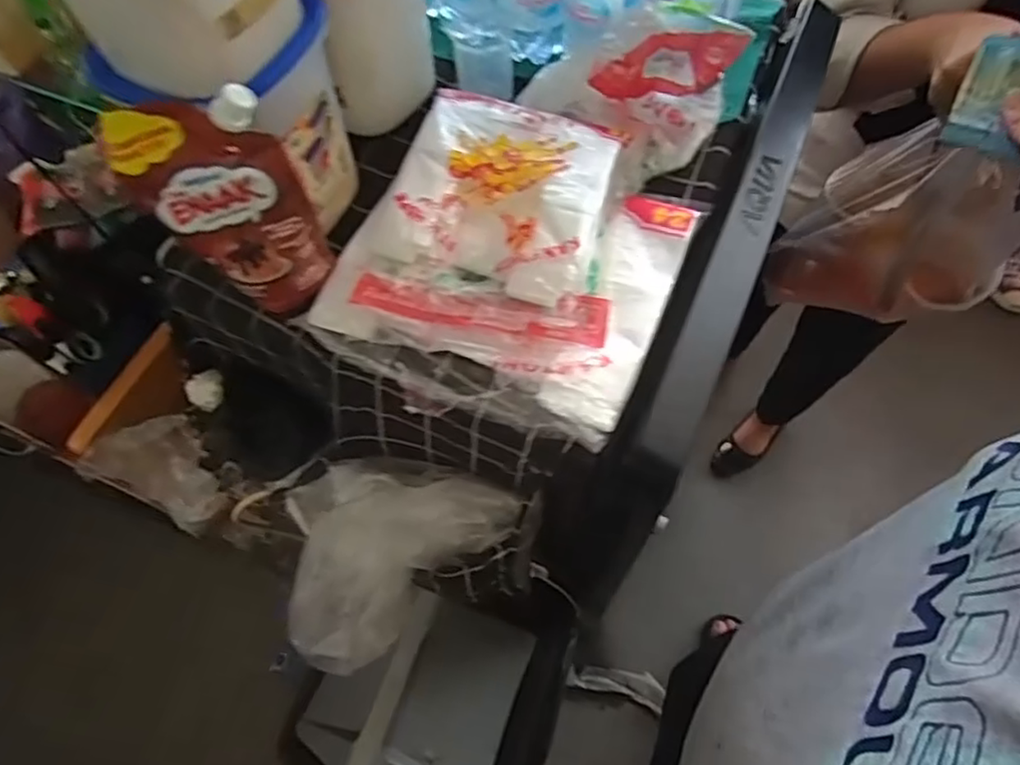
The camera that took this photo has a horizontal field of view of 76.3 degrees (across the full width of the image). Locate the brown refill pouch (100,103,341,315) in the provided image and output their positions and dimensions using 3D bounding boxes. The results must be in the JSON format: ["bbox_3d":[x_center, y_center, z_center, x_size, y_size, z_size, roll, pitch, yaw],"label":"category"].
[{"bbox_3d":[-0.184,-0.108,0.431,0.096,0.161,0.032,-4,63,2],"label":"brown refill pouch"}]

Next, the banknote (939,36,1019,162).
[{"bbox_3d":[0.396,-0.230,0.520,0.059,0.017,0.084,31,108,32],"label":"banknote"}]

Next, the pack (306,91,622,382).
[{"bbox_3d":[-0.016,-0.124,0.496,0.203,0.039,0.225,12,65,9],"label":"pack"}]

